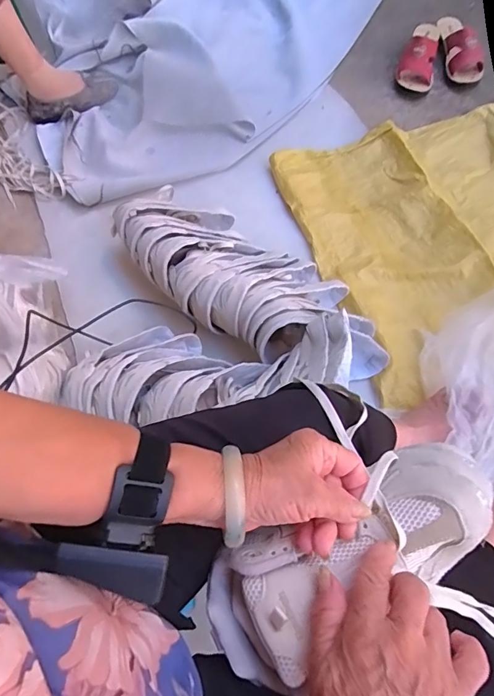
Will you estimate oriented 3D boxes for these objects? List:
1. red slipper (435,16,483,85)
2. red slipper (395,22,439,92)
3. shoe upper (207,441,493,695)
[{"bbox_3d":[0.533,-0.756,1.098,0.085,0.081,0.196,-4,69,5],"label":"red slipper"},{"bbox_3d":[0.428,-0.728,1.080,0.088,0.066,0.203,15,72,12],"label":"red slipper"},{"bbox_3d":[0.084,0.157,0.336,0.241,0.056,0.104,-30,69,-7],"label":"shoe upper"}]

